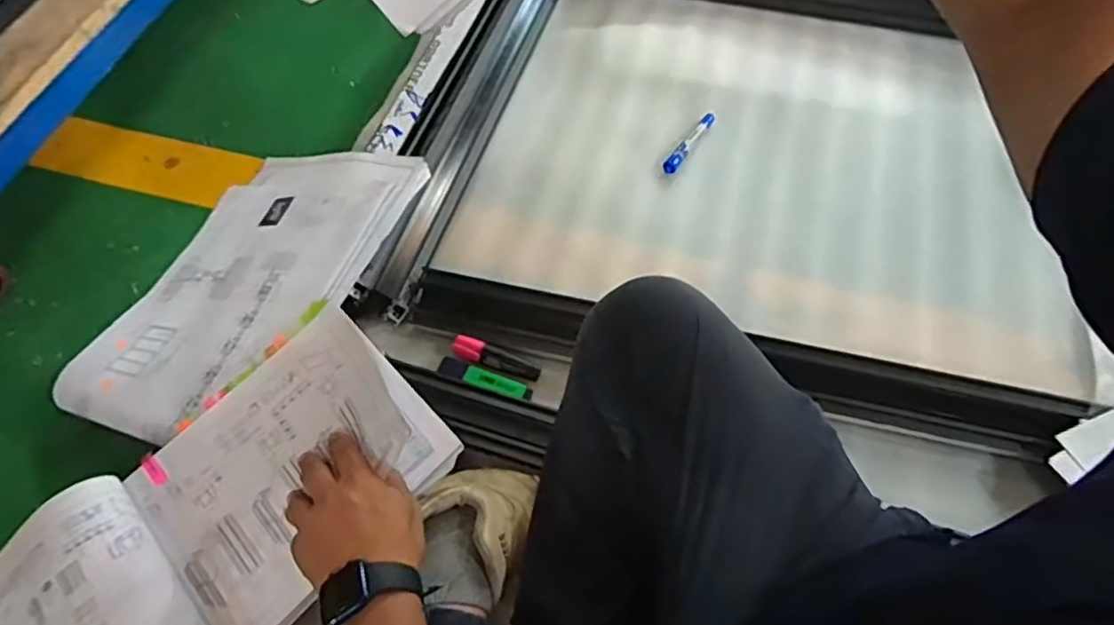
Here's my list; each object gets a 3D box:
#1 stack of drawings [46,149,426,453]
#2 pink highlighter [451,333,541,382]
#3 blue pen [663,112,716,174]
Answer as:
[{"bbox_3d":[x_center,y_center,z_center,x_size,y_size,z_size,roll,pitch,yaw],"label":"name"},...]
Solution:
[{"bbox_3d":[-0.387,-0.042,0.815,0.303,0.028,0.424,8,57,29],"label":"stack of drawings"},{"bbox_3d":[-0.073,0.054,0.800,0.108,0.019,0.026,15,60,9],"label":"pink highlighter"},{"bbox_3d":[0.198,-0.253,0.983,0.020,0.014,0.127,32,64,17],"label":"blue pen"}]

